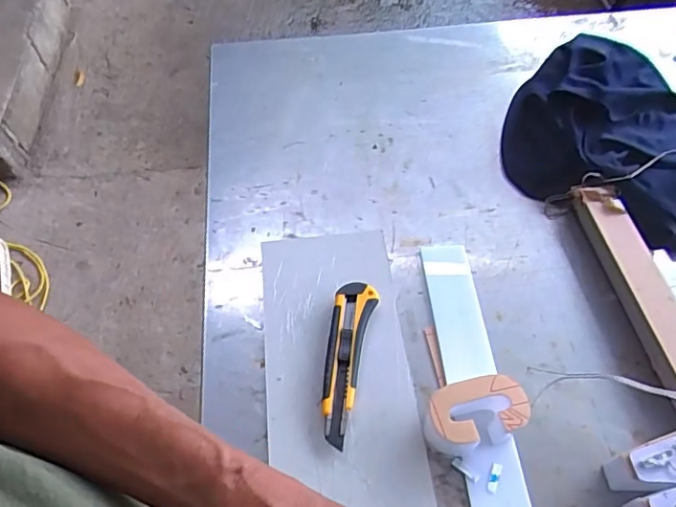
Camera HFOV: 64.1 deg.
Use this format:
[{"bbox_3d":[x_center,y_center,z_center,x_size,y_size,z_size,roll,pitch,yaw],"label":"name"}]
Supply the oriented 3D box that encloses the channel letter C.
[{"bbox_3d":[0.120,0.143,0.473,0.083,0.048,0.048,-11,56,-7],"label":"channel letter C"}]

